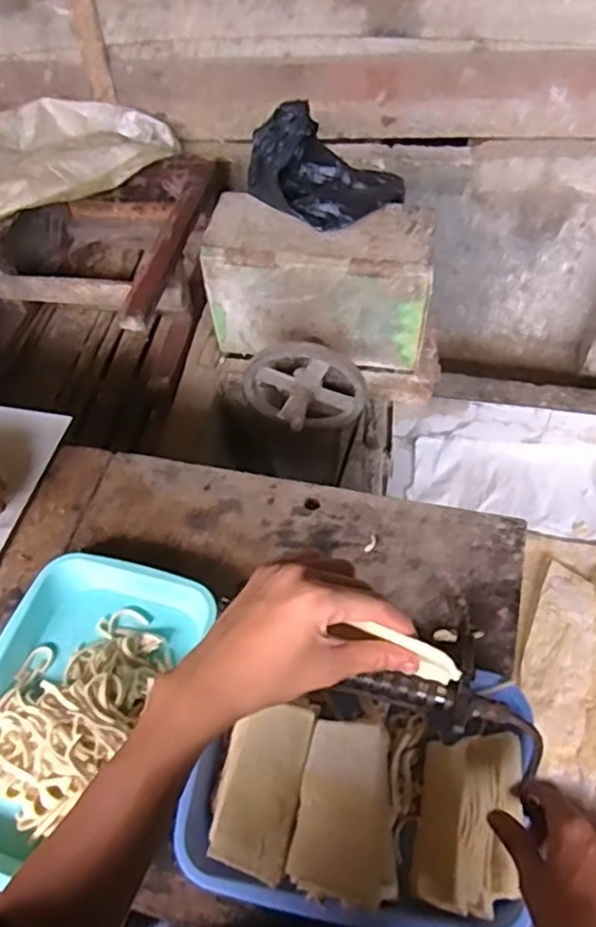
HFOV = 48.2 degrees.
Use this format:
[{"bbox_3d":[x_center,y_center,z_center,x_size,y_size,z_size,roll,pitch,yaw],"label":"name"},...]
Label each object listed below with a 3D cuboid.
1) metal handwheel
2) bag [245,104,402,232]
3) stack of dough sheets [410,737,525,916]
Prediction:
[{"bbox_3d":[0.005,-0.095,1.064,0.193,0.174,0.091,8,55,6],"label":"metal handwheel"},{"bbox_3d":[0.037,-0.447,1.007,0.214,0.093,0.184,32,63,22],"label":"bag"},{"bbox_3d":[0.148,0.307,0.578,0.080,0.045,0.139,11,57,10],"label":"stack of dough sheets"}]

